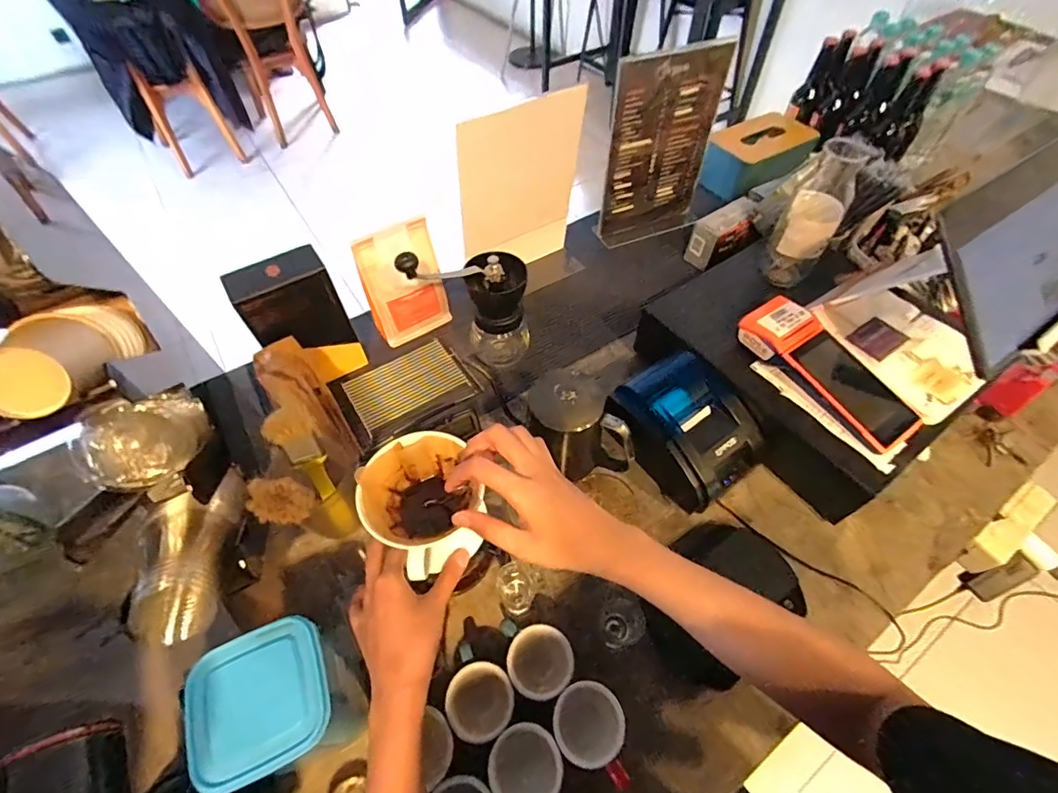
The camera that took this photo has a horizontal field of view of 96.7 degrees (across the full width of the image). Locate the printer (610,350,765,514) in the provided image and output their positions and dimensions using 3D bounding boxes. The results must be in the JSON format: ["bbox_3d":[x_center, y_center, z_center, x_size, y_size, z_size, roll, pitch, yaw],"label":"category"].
[{"bbox_3d":[0.208,0.039,0.620,0.131,0.101,0.175,-32,60,-21],"label":"printer"}]

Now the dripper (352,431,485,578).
[{"bbox_3d":[-0.101,0.107,0.468,0.102,0.096,0.112,0,54,0],"label":"dripper"}]

